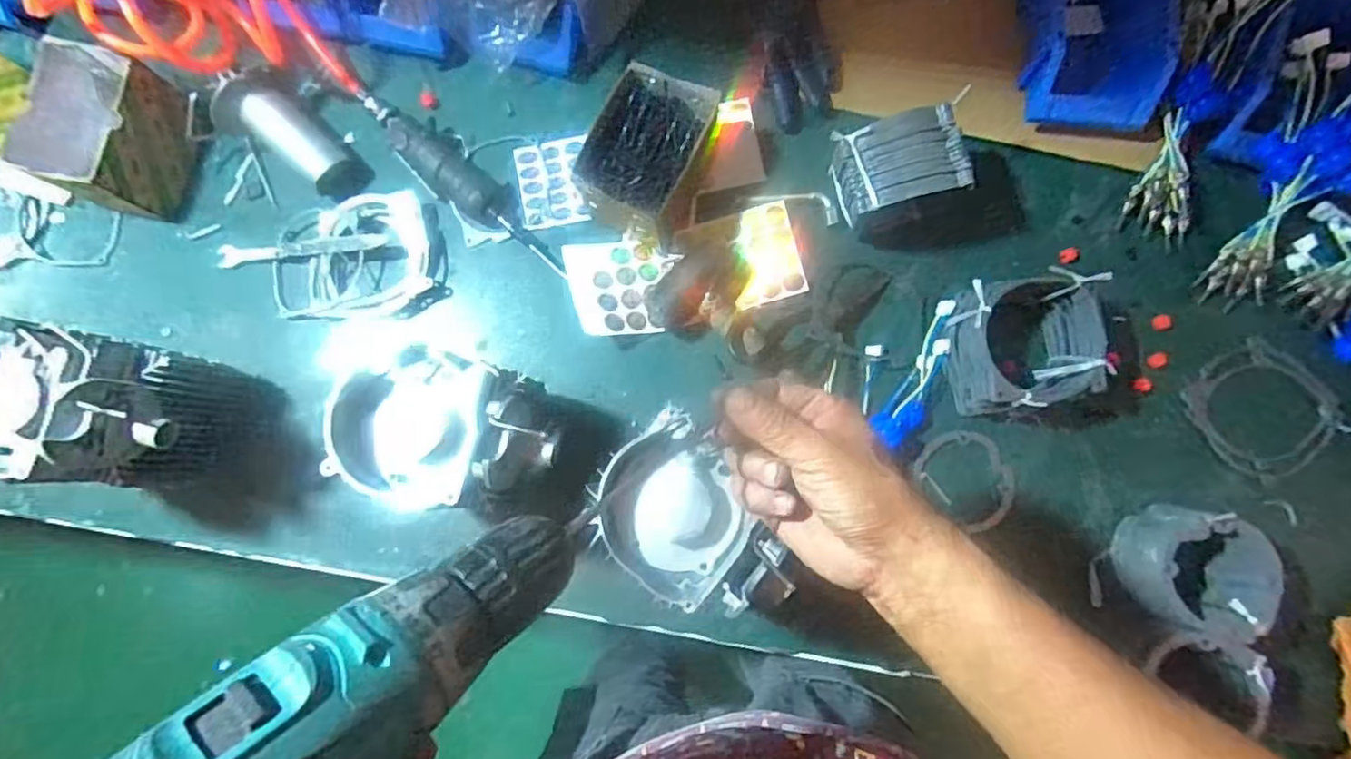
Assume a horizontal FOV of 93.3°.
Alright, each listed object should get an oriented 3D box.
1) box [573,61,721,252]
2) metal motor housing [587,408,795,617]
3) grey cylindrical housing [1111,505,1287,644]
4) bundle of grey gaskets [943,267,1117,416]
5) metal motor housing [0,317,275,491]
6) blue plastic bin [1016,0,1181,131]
[{"bbox_3d":[-0.030,-0.219,0.655,0.106,0.110,0.136,22,79,4],"label":"box"},{"bbox_3d":[0.008,0.106,0.463,0.107,0.042,0.138,-42,82,-8],"label":"metal motor housing"},{"bbox_3d":[0.466,0.172,0.577,0.094,0.072,0.111,4,79,0],"label":"grey cylindrical housing"},{"bbox_3d":[0.334,-0.033,0.611,0.122,0.069,0.121,-6,79,-2],"label":"bundle of grey gaskets"},{"bbox_3d":[-0.496,0.032,0.581,0.153,0.210,0.120,9,79,1],"label":"metal motor housing"},{"bbox_3d":[0.414,-0.345,0.624,0.128,0.091,0.176,4,79,0],"label":"blue plastic bin"}]

